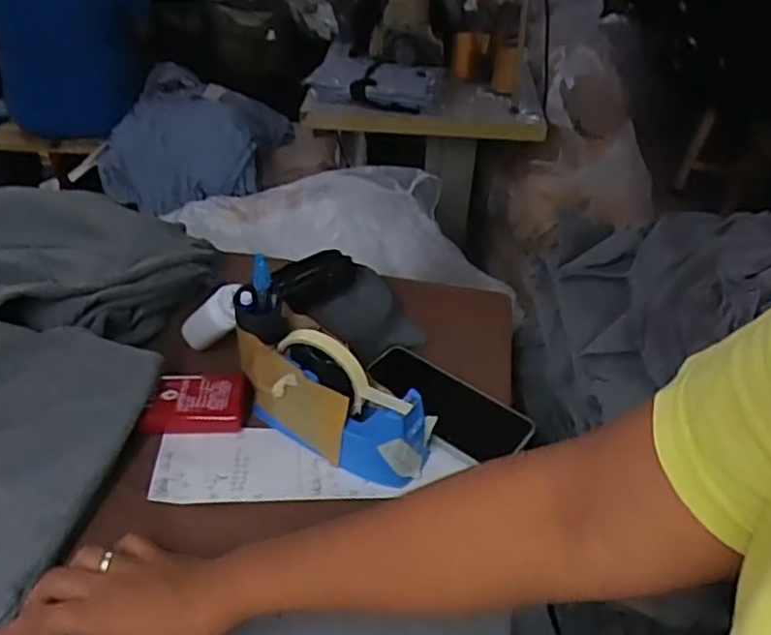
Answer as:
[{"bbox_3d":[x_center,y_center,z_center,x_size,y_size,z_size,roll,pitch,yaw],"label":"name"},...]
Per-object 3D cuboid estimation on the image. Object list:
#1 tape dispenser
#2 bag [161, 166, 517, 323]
[{"bbox_3d":[-0.051,0.068,0.573,0.184,0.098,0.060,18,42,18],"label":"tape dispenser"},{"bbox_3d":[-0.057,-0.136,0.975,0.488,0.089,0.249,5,40,2],"label":"bag"}]

